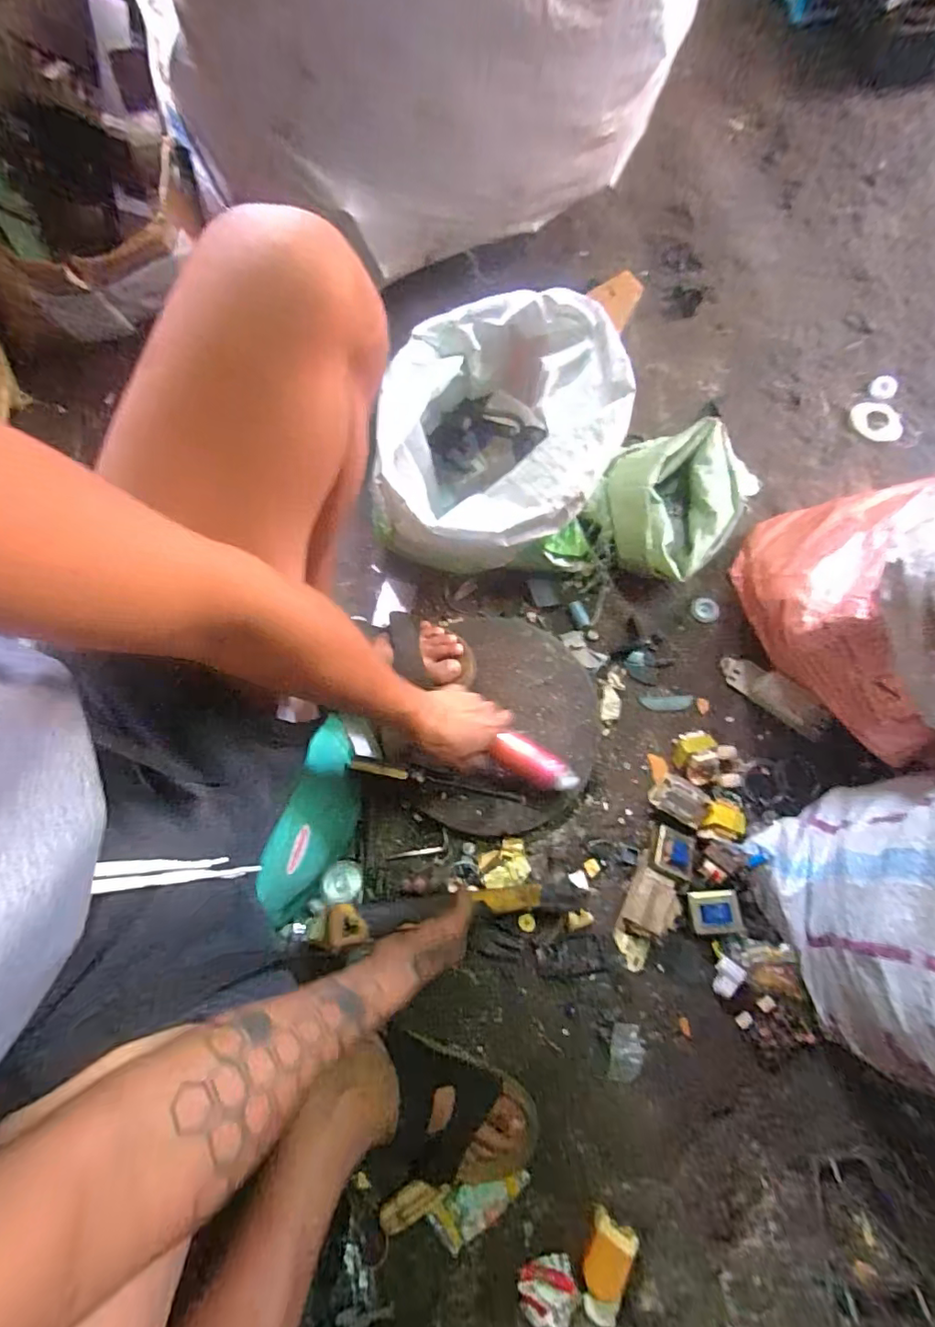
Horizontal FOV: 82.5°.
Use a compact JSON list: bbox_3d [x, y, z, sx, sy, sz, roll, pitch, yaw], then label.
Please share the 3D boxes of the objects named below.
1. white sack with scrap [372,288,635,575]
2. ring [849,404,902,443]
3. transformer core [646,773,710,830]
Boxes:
[{"bbox_3d":[0.032,-0.238,0.624,0.272,0.209,0.218,-14,78,-2],"label":"white sack with scrap"},{"bbox_3d":[0.584,-0.346,0.763,0.070,0.006,0.070,0,77,1],"label":"ring"},{"bbox_3d":[0.247,0.159,0.624,0.064,0.037,0.044,30,80,7],"label":"transformer core"}]

